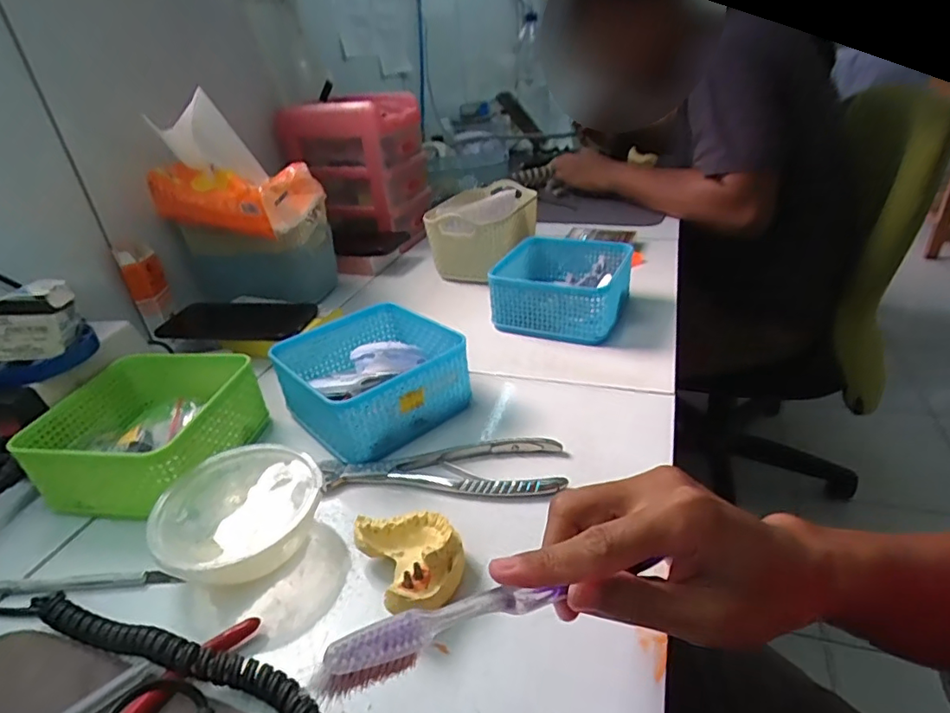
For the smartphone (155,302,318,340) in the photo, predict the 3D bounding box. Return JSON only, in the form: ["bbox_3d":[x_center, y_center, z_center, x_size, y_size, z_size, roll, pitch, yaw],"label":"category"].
[{"bbox_3d":[-0.268,-0.039,0.597,0.181,0.015,0.080,1,31,12],"label":"smartphone"}]

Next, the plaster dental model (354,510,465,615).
[{"bbox_3d":[-0.036,0.120,0.324,0.052,0.028,0.072,-20,34,-23],"label":"plaster dental model"}]

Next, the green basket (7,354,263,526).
[{"bbox_3d":[-0.256,0.054,0.433,0.132,0.059,0.133,0,31,10],"label":"green basket"}]

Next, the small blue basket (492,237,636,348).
[{"bbox_3d":[0.102,-0.077,0.605,0.125,0.070,0.135,11,34,25],"label":"small blue basket"}]

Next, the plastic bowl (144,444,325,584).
[{"bbox_3d":[-0.155,0.106,0.357,0.098,0.039,0.100,-4,31,2],"label":"plastic bowl"}]

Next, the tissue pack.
[{"bbox_3d":[-0.269,-0.212,0.611,0.160,0.122,0.129,7,33,20],"label":"tissue pack"}]

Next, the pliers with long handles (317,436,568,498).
[{"bbox_3d":[-0.027,0.085,0.409,0.183,0.011,0.056,-2,31,6],"label":"pliers with long handles"}]

